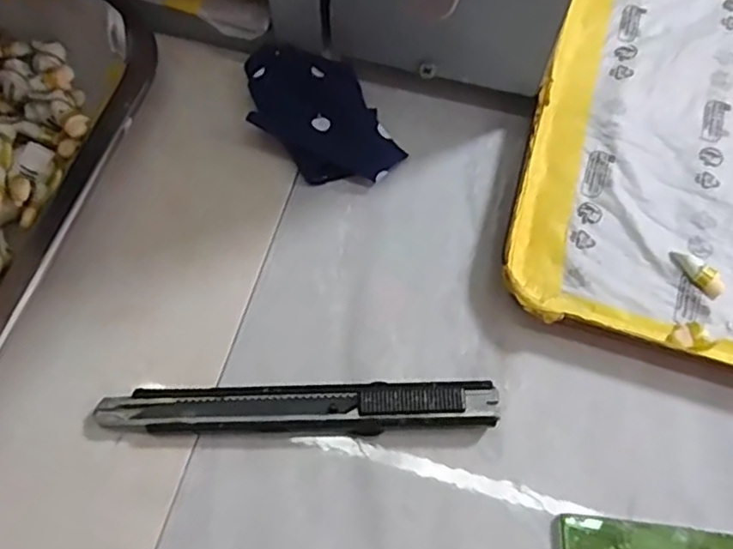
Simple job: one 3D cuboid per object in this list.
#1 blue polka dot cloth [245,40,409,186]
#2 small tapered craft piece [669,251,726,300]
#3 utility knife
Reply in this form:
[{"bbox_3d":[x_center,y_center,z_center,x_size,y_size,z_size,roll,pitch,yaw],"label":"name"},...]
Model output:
[{"bbox_3d":[-0.021,-0.066,0.273,0.046,0.014,0.071,-27,69,-10],"label":"blue polka dot cloth"},{"bbox_3d":[0.124,-0.001,0.246,0.009,0.006,0.023,-34,70,-13],"label":"small tapered craft piece"},{"bbox_3d":[-0.023,0.046,0.226,0.133,0.010,0.016,0,66,1],"label":"utility knife"}]

